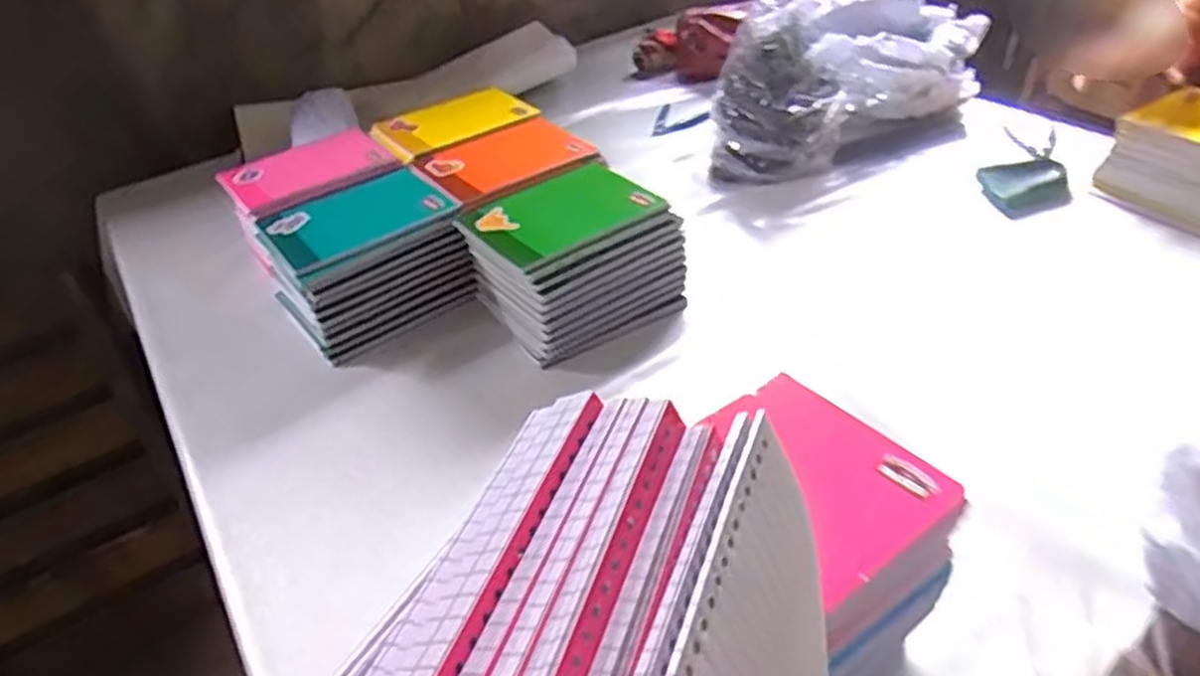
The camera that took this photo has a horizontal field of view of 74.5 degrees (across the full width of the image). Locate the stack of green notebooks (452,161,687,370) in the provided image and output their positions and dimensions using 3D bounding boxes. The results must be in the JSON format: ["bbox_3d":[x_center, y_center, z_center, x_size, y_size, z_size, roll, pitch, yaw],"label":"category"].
[{"bbox_3d":[-0.026,-0.100,0.927,0.211,0.109,0.179,-24,40,-20],"label":"stack of green notebooks"}]

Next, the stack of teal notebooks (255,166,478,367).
[{"bbox_3d":[-0.283,-0.094,0.967,0.205,0.116,0.179,-30,43,-26],"label":"stack of teal notebooks"}]

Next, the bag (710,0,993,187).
[{"bbox_3d":[0.384,-0.421,1.192,0.505,0.216,0.199,-30,43,-26],"label":"bag"}]

